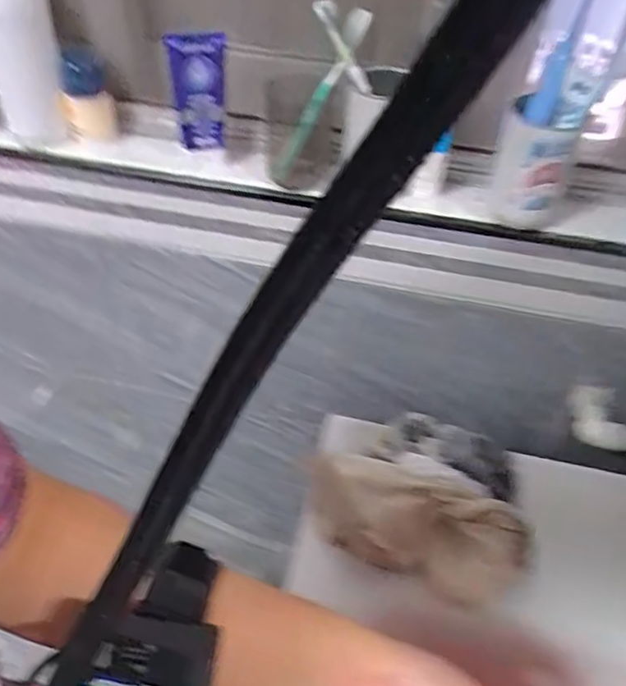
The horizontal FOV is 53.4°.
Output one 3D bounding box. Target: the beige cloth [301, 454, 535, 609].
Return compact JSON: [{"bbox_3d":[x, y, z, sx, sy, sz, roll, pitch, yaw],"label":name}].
[{"bbox_3d":[0.094,0.162,0.575,0.210,0.077,0.084,16,48,12],"label":"beige cloth"}]

